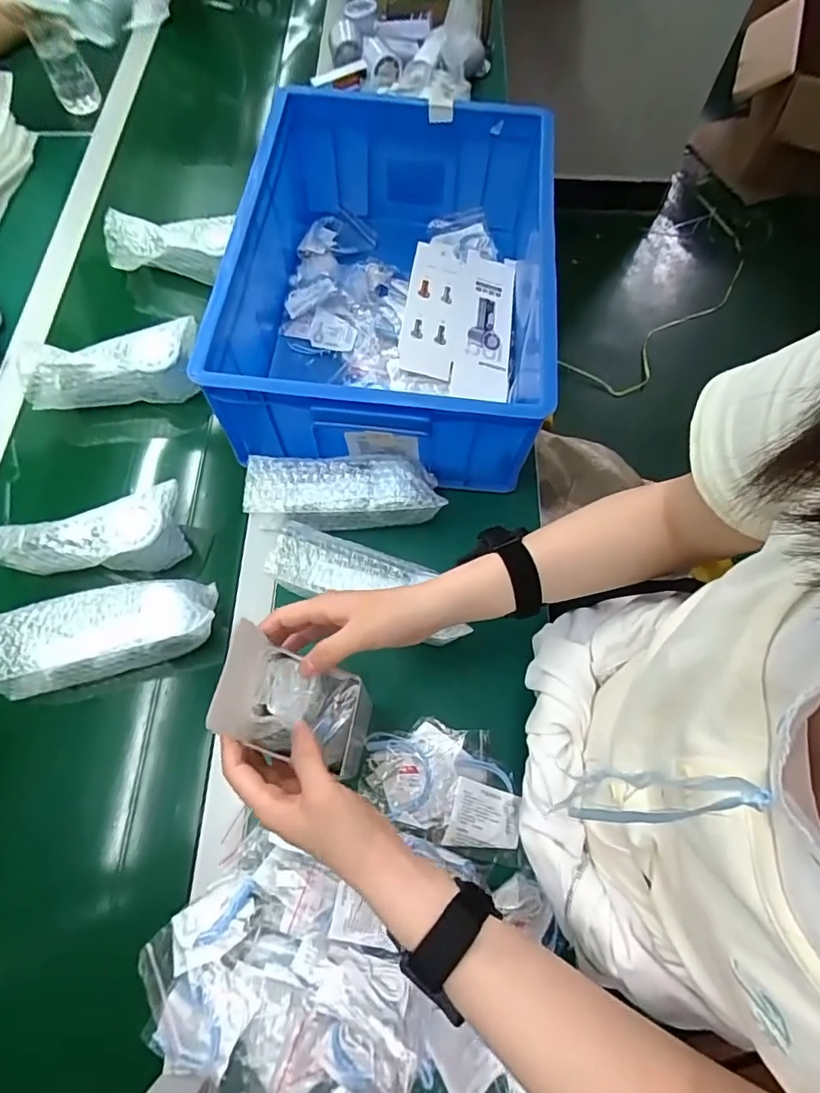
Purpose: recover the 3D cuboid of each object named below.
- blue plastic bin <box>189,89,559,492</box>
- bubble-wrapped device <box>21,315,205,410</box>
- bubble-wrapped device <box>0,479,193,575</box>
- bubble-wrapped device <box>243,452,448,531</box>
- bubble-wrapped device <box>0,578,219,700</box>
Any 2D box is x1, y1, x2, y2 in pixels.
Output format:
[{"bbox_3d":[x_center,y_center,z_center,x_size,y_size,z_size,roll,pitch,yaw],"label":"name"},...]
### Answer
[{"bbox_3d":[-0.016,-0.312,0.662,0.352,0.165,0.456,5,68,0],"label":"blue plastic bin"},{"bbox_3d":[-0.361,-0.222,0.669,0.195,0.070,0.066,-8,69,-6],"label":"bubble-wrapped device"},{"bbox_3d":[-0.340,-0.009,0.583,0.217,0.075,0.068,-11,69,-7],"label":"bubble-wrapped device"},{"bbox_3d":[-0.073,-0.062,0.605,0.206,0.054,0.068,-1,69,-3],"label":"bubble-wrapped device"},{"bbox_3d":[-0.300,0.085,0.546,0.199,0.057,0.076,-14,70,-8],"label":"bubble-wrapped device"}]

